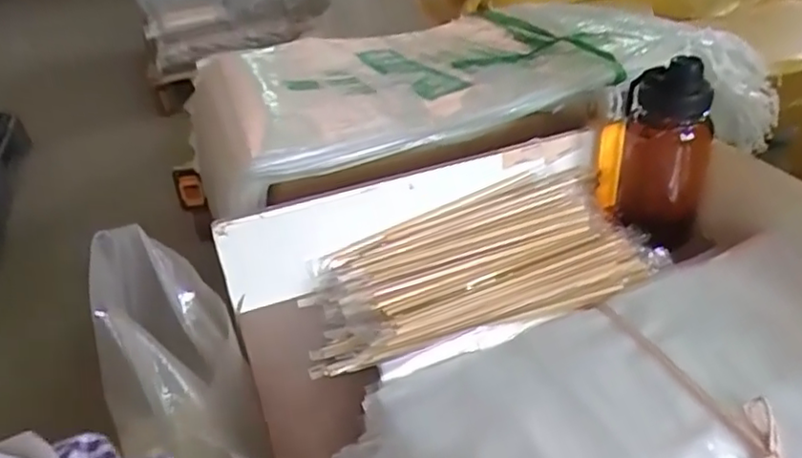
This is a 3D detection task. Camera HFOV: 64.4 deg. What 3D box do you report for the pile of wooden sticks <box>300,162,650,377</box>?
[{"bbox_3d":[0.074,0.040,0.632,0.357,0.048,0.186,-18,34,-15],"label":"pile of wooden sticks"}]

